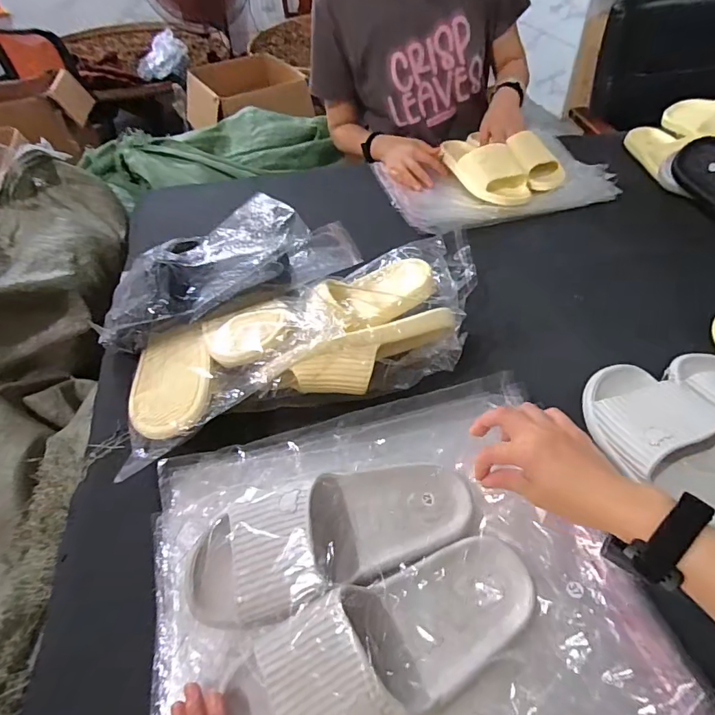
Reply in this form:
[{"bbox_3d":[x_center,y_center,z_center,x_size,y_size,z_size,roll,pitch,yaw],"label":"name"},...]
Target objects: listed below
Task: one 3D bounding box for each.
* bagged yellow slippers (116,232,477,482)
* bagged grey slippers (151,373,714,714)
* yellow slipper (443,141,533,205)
[{"bbox_3d":[-0.037,-0.030,0.564,0.507,0.101,0.191,-22,51,-15],"label":"bagged yellow slippers"},{"bbox_3d":[0.019,0.186,0.392,0.395,0.084,0.323,-10,49,-5],"label":"bagged grey slippers"},{"bbox_3d":[0.241,-0.377,0.888,0.092,0.064,0.237,-21,50,-14],"label":"yellow slipper"}]

